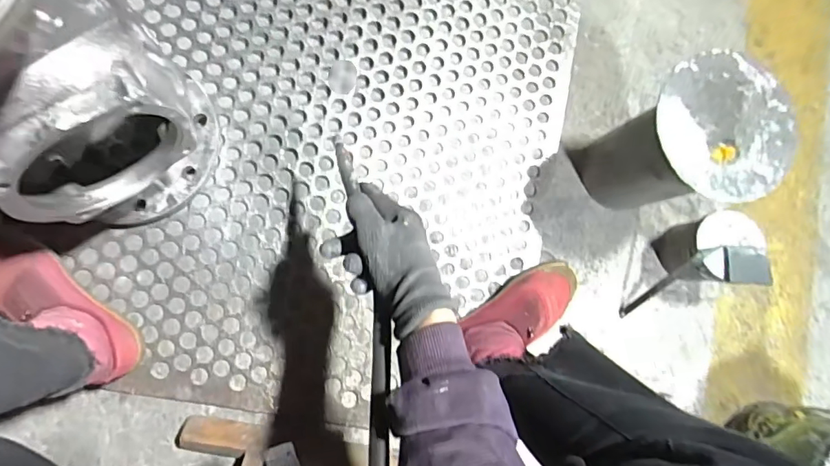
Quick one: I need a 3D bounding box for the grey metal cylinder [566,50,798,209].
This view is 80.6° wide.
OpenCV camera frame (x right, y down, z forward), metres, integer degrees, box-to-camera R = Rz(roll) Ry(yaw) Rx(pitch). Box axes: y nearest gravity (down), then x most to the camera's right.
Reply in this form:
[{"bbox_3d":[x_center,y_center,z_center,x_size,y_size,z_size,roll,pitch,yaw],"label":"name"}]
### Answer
[{"bbox_3d":[0.292,-0.095,0.579,0.140,0.212,0.144,1,84,-7],"label":"grey metal cylinder"}]

